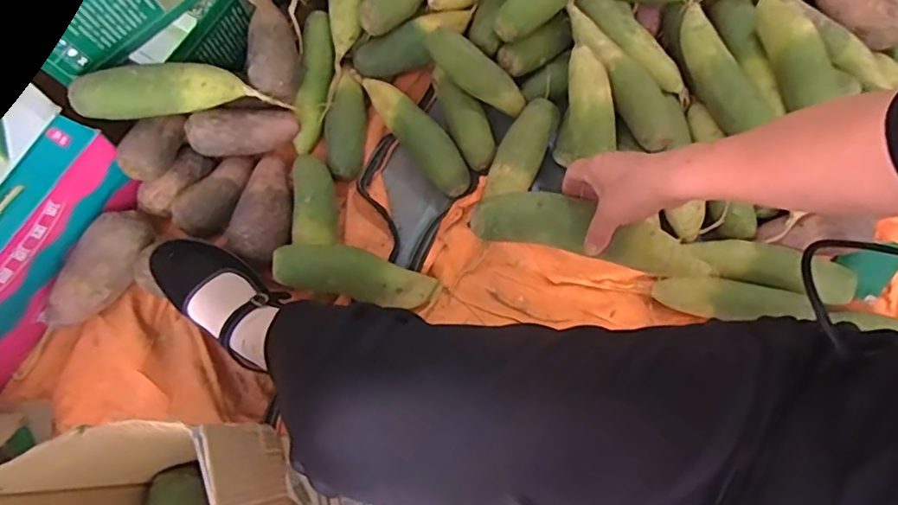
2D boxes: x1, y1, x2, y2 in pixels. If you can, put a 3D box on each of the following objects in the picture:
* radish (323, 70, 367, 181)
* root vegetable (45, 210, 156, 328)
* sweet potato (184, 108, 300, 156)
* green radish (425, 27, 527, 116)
[{"bbox_3d":[-0.147,-0.182,0.812,0.055,0.047,0.158,0,71,2],"label":"radish"},{"bbox_3d":[-0.443,0.025,0.730,0.069,0.071,0.167,26,74,10],"label":"root vegetable"},{"bbox_3d":[-0.277,-0.163,0.770,0.143,0.053,0.047,-9,70,-20],"label":"sweet potato"},{"bbox_3d":[0.038,-0.246,0.780,0.161,0.048,0.051,35,74,-12],"label":"green radish"}]

